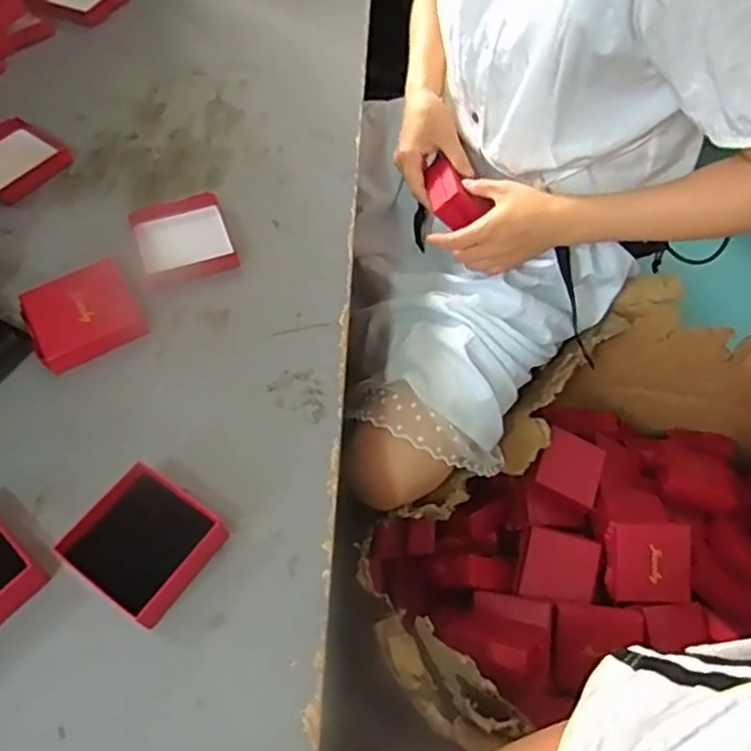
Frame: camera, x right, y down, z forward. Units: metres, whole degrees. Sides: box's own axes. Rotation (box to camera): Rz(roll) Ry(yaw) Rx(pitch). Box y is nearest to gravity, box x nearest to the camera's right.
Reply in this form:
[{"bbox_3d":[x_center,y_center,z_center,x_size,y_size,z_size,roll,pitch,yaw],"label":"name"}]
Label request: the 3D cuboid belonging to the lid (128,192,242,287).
[{"bbox_3d":[-0.194,-0.137,0.665,0.090,0.021,0.097,-20,59,-11],"label":"lid"}]

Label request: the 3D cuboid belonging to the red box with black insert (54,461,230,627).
[{"bbox_3d":[-0.171,0.127,0.489,0.092,0.036,0.091,30,63,19],"label":"red box with black insert"}]

